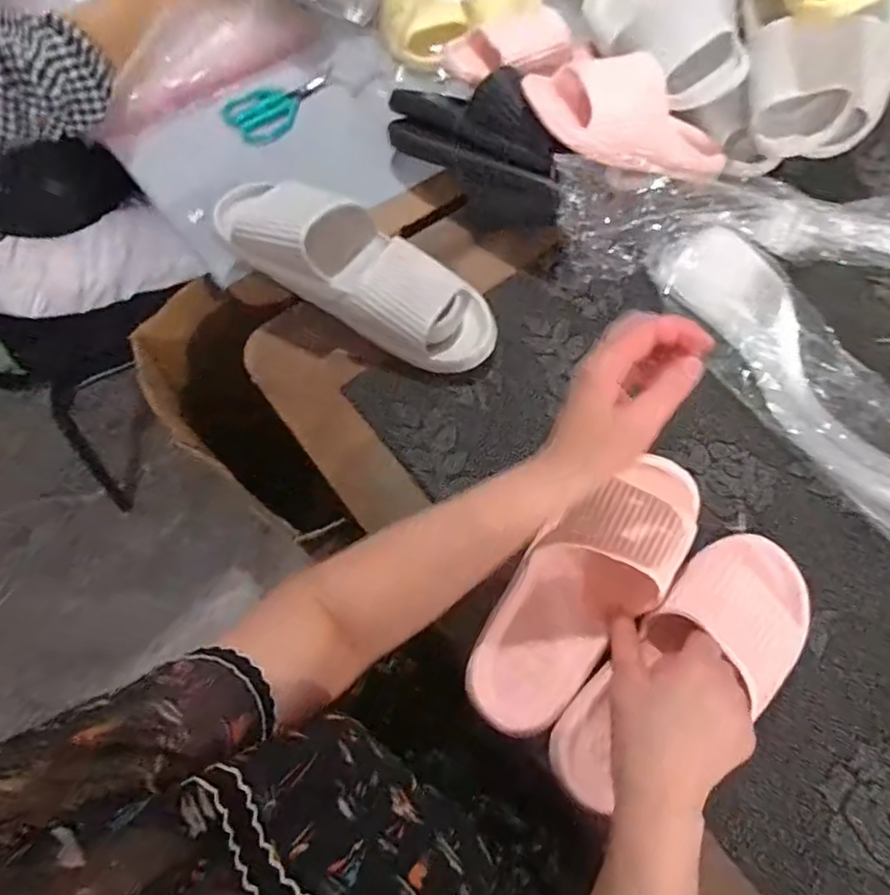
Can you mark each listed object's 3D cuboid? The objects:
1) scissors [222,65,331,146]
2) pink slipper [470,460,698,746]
[{"bbox_3d":[-0.204,-0.433,0.720,0.146,0.015,0.065,-42,92,-13],"label":"scissors"},{"bbox_3d":[0.118,0.108,0.464,0.095,0.060,0.258,39,80,16],"label":"pink slipper"}]

